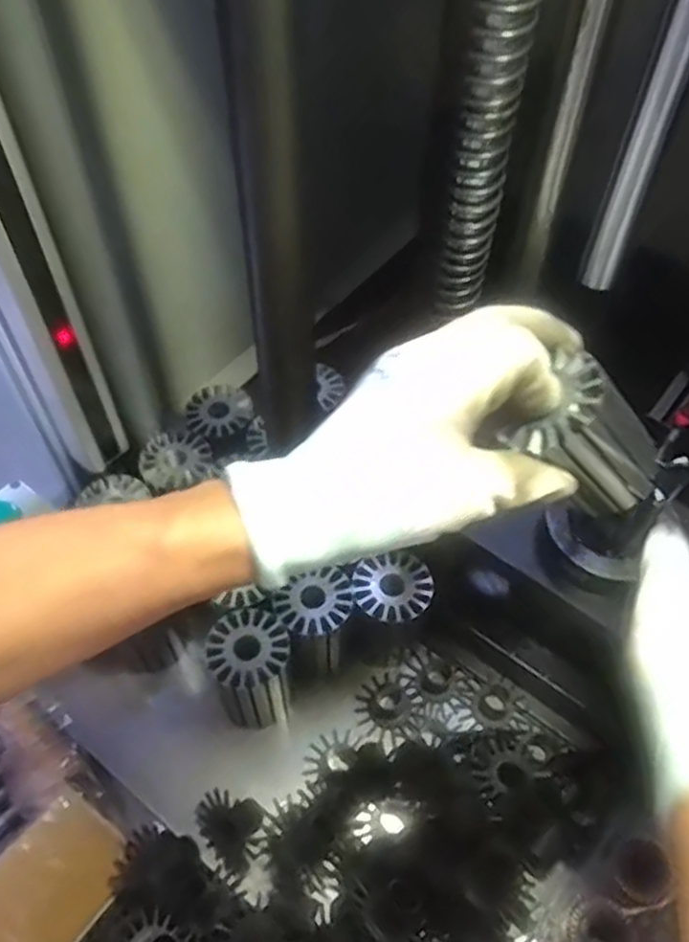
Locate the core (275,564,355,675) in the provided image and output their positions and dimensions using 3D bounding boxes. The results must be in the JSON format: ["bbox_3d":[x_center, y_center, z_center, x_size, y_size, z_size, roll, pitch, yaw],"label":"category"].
[{"bbox_3d":[-0.020,0.105,0.517,0.048,0.074,0.048,1,55,-1],"label":"core"}]

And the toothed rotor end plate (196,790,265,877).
[{"bbox_3d":[-0.071,0.223,0.474,0.047,0.033,0.037,38,62,23],"label":"toothed rotor end plate"}]

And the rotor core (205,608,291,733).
[{"bbox_3d":[-0.062,0.135,0.501,0.054,0.082,0.055,1,55,-1],"label":"rotor core"}]

